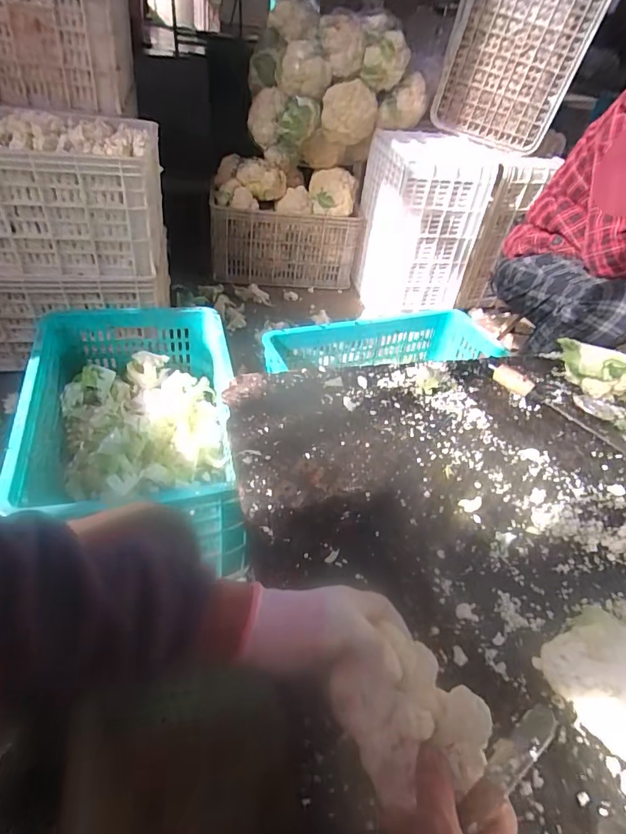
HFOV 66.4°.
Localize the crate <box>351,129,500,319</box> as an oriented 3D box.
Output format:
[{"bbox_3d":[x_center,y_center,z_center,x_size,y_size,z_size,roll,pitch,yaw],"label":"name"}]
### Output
[{"bbox_3d":[0.361,-0.621,1.641,0.363,0.550,0.271,-5,44,-15],"label":"crate"}]

